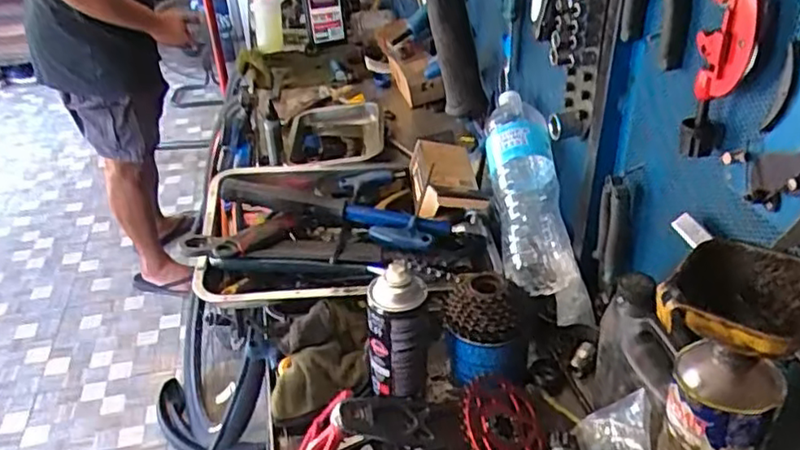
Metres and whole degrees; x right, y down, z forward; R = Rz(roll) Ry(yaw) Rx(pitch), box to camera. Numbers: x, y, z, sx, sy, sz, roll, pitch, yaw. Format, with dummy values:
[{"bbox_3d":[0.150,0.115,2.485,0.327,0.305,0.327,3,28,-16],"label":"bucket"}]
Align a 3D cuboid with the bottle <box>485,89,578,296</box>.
[{"bbox_3d":[0.171,-0.067,0.893,0.092,0.074,0.289,-4,65,-2],"label":"bottle"}]

